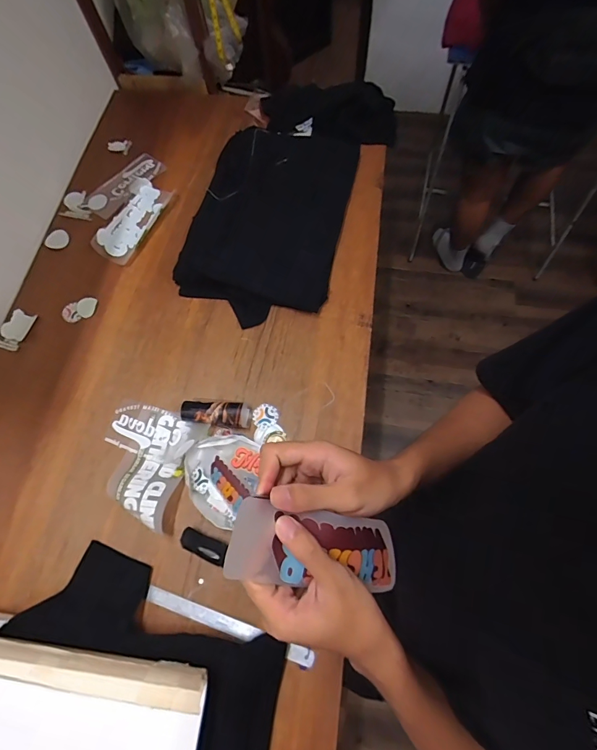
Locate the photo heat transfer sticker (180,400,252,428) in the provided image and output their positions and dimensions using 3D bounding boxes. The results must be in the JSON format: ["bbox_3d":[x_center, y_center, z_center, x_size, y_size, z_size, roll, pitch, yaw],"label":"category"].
[{"bbox_3d":[-0.177,0.080,0.819,0.145,0.052,0.055,5,69,3],"label":"photo heat transfer sticker"}]

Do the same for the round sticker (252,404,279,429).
[{"bbox_3d":[-0.071,0.089,0.833,0.056,0.004,0.049,-24,71,-8],"label":"round sticker"}]

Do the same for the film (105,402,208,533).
[{"bbox_3d":[-0.324,0.169,0.785,0.214,0.062,0.220,18,71,8],"label":"film"}]

